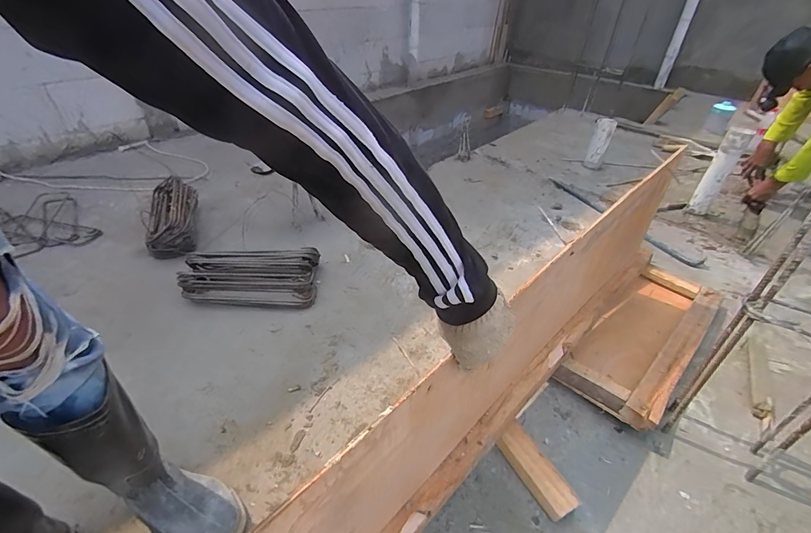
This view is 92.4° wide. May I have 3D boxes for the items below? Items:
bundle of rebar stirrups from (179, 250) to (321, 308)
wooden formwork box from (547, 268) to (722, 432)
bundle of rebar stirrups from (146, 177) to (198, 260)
[{"bbox_3d":[-0.461,0.034,1.166,0.378,0.102,0.154,2,36,-2],"label":"bundle of rebar stirrups"},{"bbox_3d":[0.647,0.174,1.049,0.644,0.090,0.227,-29,47,-36],"label":"wooden formwork box"},{"bbox_3d":[-0.837,-0.169,1.403,0.152,0.127,0.407,-11,41,-16],"label":"bundle of rebar stirrups"}]

